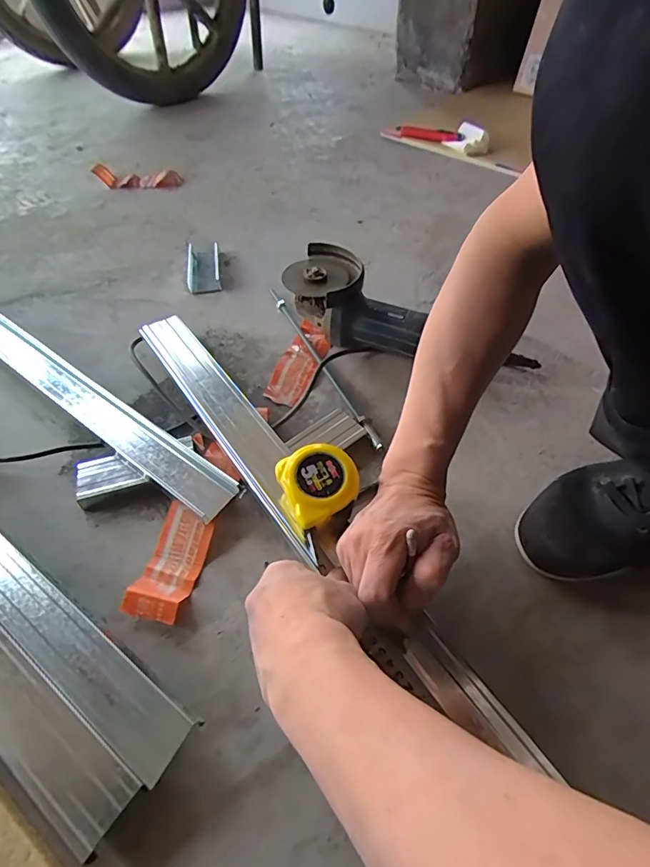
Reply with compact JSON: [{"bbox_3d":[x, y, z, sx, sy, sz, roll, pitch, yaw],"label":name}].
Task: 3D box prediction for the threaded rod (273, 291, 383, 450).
[{"bbox_3d":[-0.009,-0.099,0.612,0.015,0.016,0.330,-20,53,-15],"label":"threaded rod"}]

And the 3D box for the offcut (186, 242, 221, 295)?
[{"bbox_3d":[-0.199,-0.269,0.757,0.054,0.017,0.129,-9,51,-7],"label":"offcut"}]

